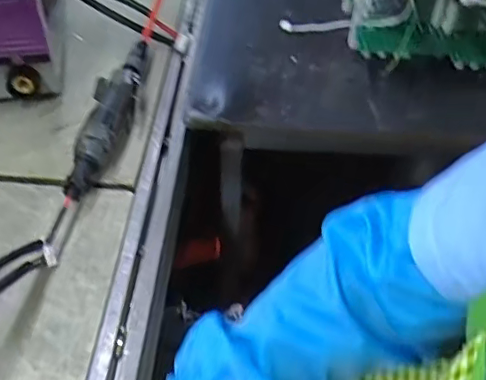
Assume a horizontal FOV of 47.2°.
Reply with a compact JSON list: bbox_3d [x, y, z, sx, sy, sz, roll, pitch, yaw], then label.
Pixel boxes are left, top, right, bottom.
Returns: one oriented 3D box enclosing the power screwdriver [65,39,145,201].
[{"bbox_3d":[-0.155,-0.094,0.654,0.053,0.040,0.267,5,48,1],"label":"power screwdriver"}]

